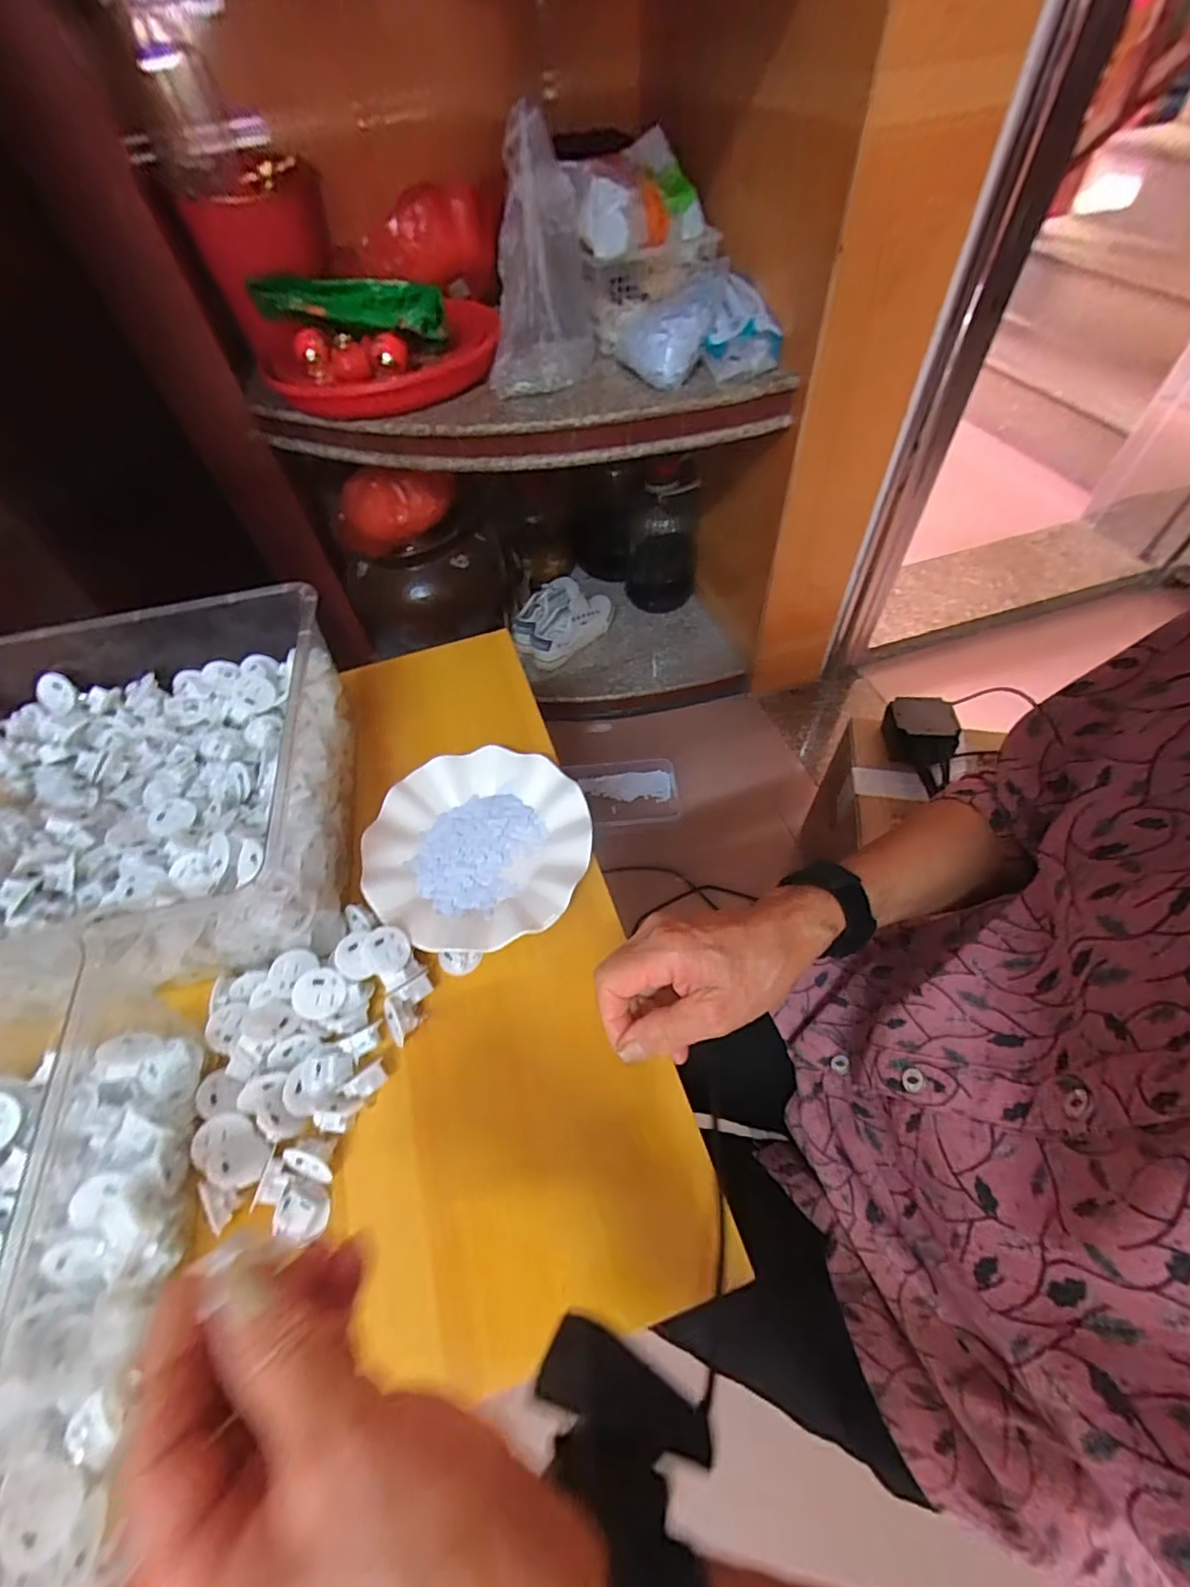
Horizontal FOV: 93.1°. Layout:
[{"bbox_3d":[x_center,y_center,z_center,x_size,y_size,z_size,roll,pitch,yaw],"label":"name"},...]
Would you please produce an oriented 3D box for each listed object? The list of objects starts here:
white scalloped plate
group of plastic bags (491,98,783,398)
[{"bbox_3d":[-0.096,0.042,0.469,0.180,0.021,0.178,-2,56,3],"label":"white scalloped plate"},{"bbox_3d":[0.054,-0.775,0.797,0.383,0.230,0.336,1,56,6],"label":"group of plastic bags"}]

